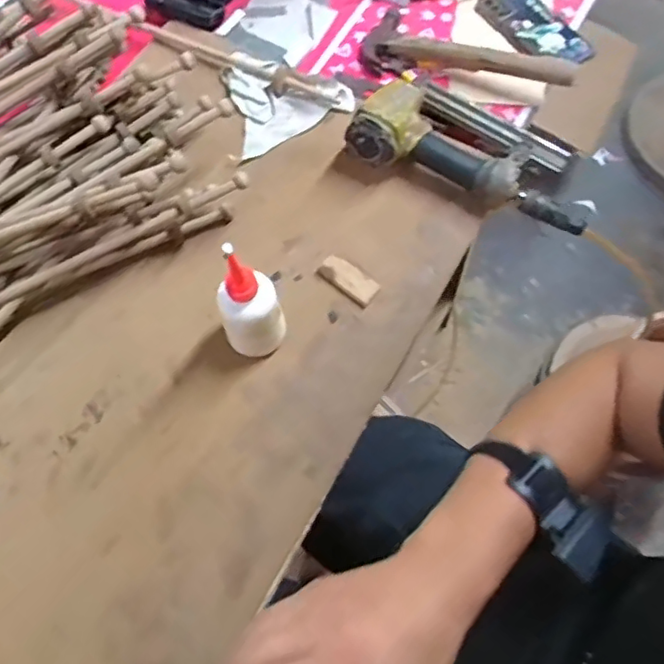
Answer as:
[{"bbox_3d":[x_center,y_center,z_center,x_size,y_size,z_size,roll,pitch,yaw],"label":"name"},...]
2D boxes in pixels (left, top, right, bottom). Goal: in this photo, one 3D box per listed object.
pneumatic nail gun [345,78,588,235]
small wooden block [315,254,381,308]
[{"bbox_3d":[0.170,-0.216,0.688,0.275,0.073,0.142,22,70,8],"label":"pneumatic nail gun"},{"bbox_3d":[0.018,-0.058,0.659,0.069,0.013,0.035,39,73,14],"label":"small wooden block"}]

